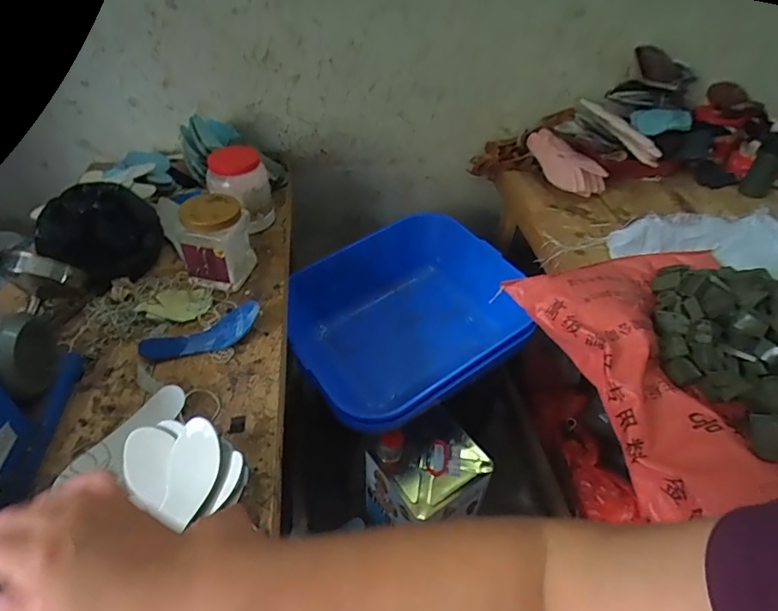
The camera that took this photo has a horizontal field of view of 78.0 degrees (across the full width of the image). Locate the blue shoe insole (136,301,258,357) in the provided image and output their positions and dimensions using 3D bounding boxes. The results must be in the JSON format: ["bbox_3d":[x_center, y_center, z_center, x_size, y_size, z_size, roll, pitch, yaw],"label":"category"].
[{"bbox_3d":[-0.359,0.053,0.924,0.221,0.048,0.093,-20,47,-23],"label":"blue shoe insole"}]

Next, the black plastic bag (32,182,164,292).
[{"bbox_3d":[-0.631,-0.162,1.063,0.210,0.118,0.227,14,43,12],"label":"black plastic bag"}]

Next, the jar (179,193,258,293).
[{"bbox_3d":[-0.371,-0.137,1.027,0.125,0.158,0.117,2,42,-2],"label":"jar"}]

